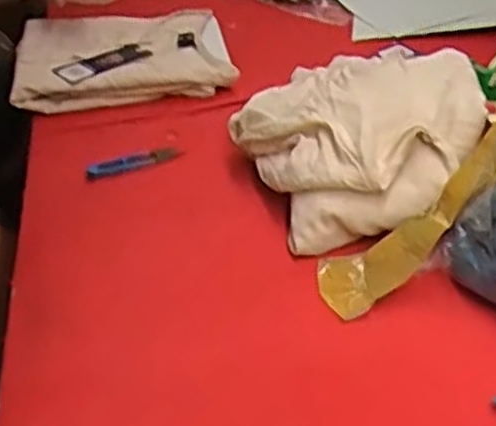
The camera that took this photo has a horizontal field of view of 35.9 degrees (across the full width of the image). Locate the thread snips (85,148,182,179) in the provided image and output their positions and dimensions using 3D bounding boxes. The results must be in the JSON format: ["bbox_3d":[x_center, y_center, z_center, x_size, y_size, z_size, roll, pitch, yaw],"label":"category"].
[{"bbox_3d":[-0.121,-0.054,0.812,0.099,0.013,0.020,-16,38,-12],"label":"thread snips"}]

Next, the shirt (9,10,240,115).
[{"bbox_3d":[-0.159,-0.204,0.983,0.269,0.030,0.223,-2,36,-2],"label":"shirt"}]

